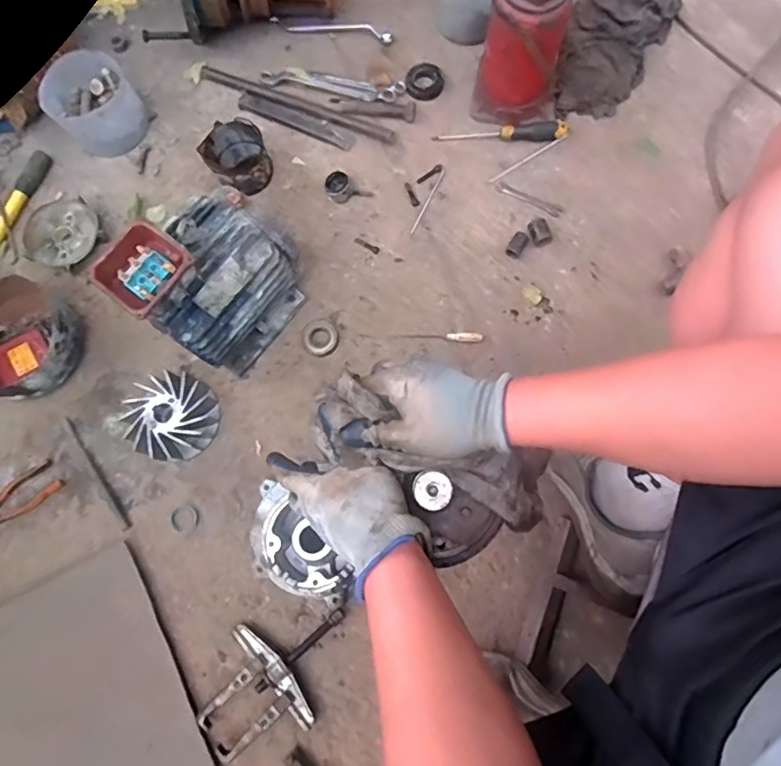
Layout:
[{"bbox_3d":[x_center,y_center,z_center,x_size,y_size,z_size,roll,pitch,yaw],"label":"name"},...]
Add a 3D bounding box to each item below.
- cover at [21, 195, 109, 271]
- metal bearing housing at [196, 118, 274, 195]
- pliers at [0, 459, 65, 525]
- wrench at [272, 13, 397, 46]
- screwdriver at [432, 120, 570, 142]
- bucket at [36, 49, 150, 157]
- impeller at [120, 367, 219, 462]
[{"bbox_3d":[-0.577,-0.264,0.939,0.121,0.028,0.128,-1,76,3],"label":"cover"},{"bbox_3d":[-0.259,-0.385,0.923,0.101,0.073,0.101,-1,76,3],"label":"metal bearing housing"},{"bbox_3d":[-0.605,0.195,0.839,0.181,0.011,0.060,-35,77,-6],"label":"pliers"},{"bbox_3d":[-0.109,-0.667,1.009,0.234,0.025,0.028,12,75,5],"label":"wrench"},{"bbox_3d":[0.194,-0.438,0.934,0.227,0.026,0.025,1,76,4],"label":"screwdriver"},{"bbox_3d":[-0.521,-0.495,0.957,0.144,0.102,0.144,-1,76,3],"label":"bucket"},{"bbox_3d":[-0.344,0.051,0.835,0.138,0.052,0.132,-1,76,3],"label":"impeller"}]

